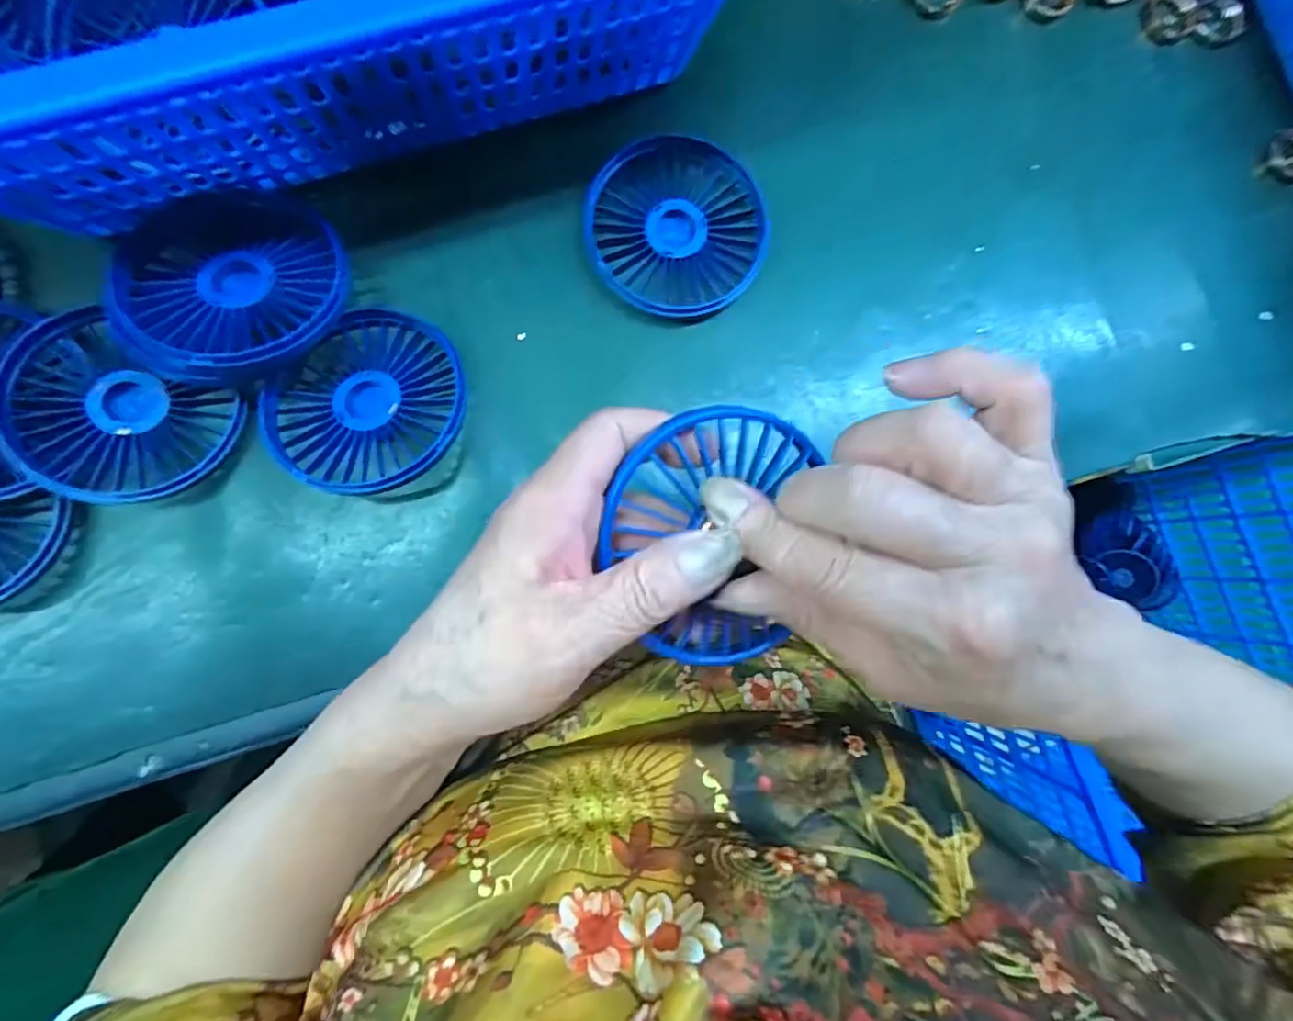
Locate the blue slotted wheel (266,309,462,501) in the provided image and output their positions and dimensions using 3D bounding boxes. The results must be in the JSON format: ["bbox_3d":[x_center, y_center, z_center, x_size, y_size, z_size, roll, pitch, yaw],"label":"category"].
[{"bbox_3d":[-0.125,-0.049,0.277,0.086,0.015,0.086,-1,73,3],"label":"blue slotted wheel"}]

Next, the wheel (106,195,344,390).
[{"bbox_3d":[-0.180,-0.103,0.272,0.093,0.028,0.090,-4,74,-7],"label":"wheel"}]

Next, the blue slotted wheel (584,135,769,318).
[{"bbox_3d":[0.014,-0.139,0.301,0.084,0.017,0.083,0,85,-5],"label":"blue slotted wheel"}]

